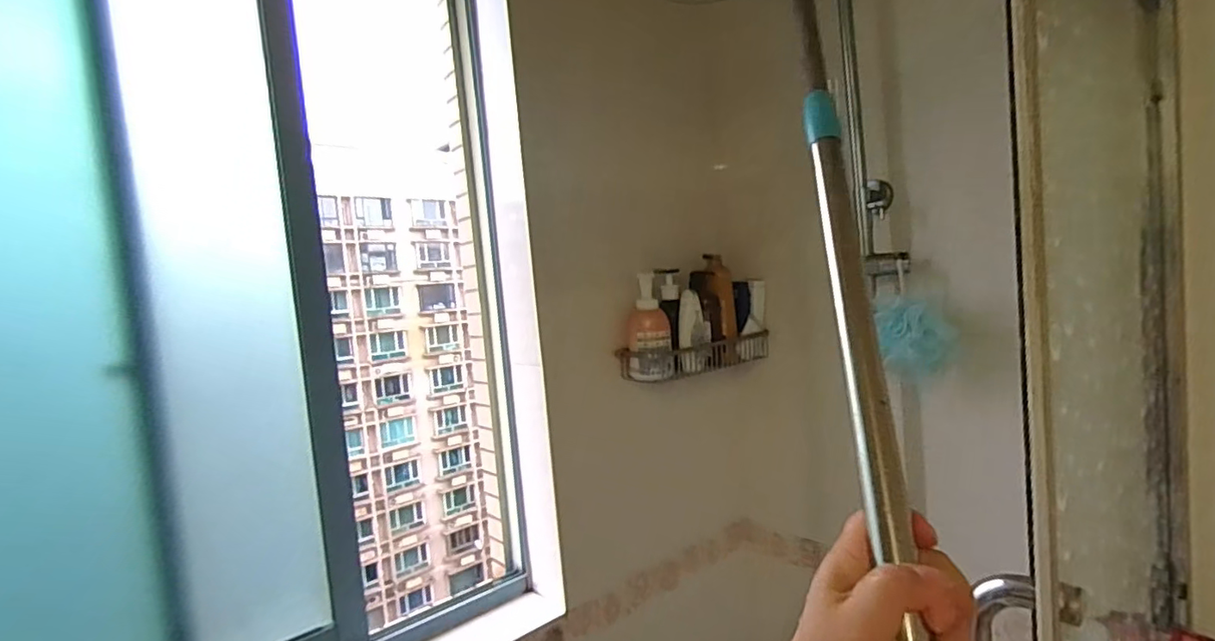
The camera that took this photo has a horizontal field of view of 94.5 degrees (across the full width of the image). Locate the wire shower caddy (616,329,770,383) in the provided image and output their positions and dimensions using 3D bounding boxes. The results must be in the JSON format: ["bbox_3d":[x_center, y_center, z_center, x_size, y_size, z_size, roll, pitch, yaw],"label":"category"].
[{"bbox_3d":[0.197,0.076,1.178,0.353,0.061,0.109,-5,1,-35],"label":"wire shower caddy"}]

